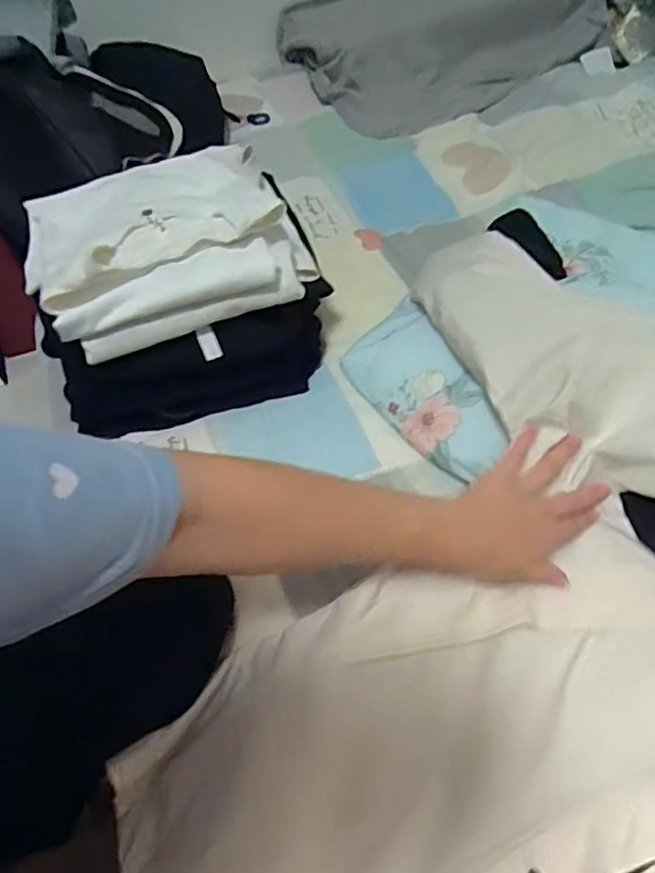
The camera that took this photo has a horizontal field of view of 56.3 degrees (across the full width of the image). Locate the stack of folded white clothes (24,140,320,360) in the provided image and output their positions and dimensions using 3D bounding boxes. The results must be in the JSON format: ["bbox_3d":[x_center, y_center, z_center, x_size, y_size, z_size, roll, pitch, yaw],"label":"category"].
[{"bbox_3d":[-0.160,-0.196,0.603,0.261,0.068,0.216,-22,56,-11],"label":"stack of folded white clothes"}]

